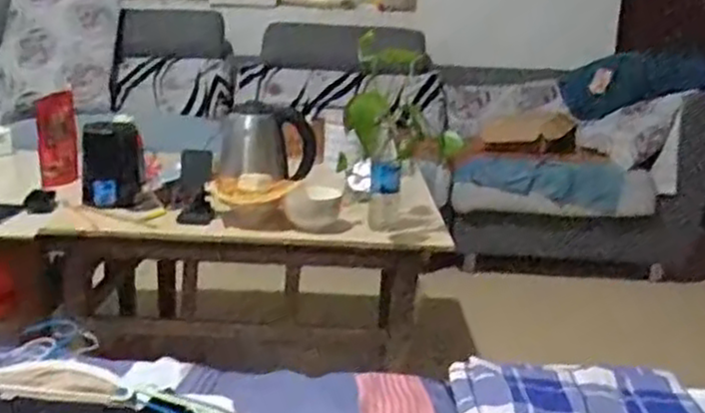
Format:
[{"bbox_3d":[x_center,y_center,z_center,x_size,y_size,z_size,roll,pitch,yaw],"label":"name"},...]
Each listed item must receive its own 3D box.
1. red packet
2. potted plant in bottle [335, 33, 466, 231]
[{"bbox_3d":[-0.716,-0.164,1.787,0.089,0.222,0.043,-3,1,-23],"label":"red packet"},{"bbox_3d":[0.091,-0.142,1.498,0.197,0.352,0.149,-3,16,-21],"label":"potted plant in bottle"}]

